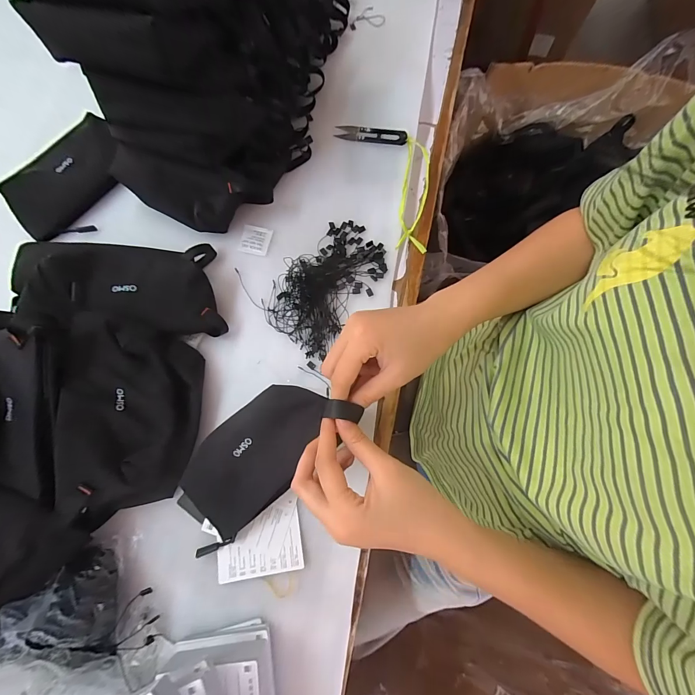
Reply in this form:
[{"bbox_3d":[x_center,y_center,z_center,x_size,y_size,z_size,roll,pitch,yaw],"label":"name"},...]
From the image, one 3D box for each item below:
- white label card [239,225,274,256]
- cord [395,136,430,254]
[{"bbox_3d":[-0.123,-0.144,0.446,0.038,0.004,0.037,10,76,4],"label":"white label card"},{"bbox_3d":[0.090,-0.203,0.444,0.039,0.028,0.159,6,75,2],"label":"cord"}]

